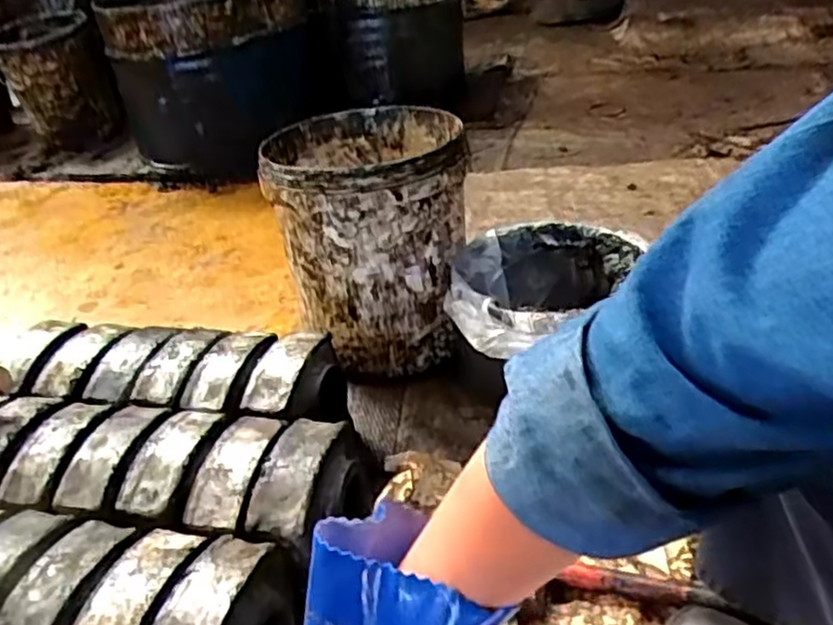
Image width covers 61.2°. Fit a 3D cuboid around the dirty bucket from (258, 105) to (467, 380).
[{"bbox_3d":[-0.063,-0.121,1.121,0.288,0.327,0.288,-5,33,3],"label":"dirty bucket"}]

